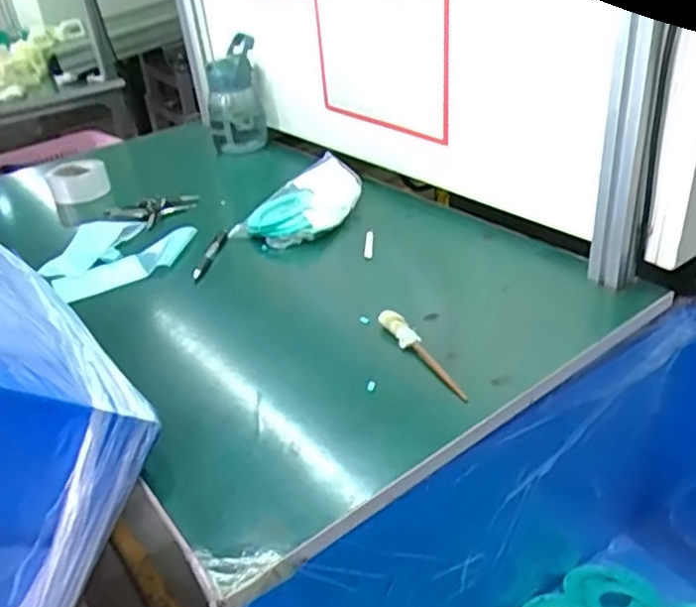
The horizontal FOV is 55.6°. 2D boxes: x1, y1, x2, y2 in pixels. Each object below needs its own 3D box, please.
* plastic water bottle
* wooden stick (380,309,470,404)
[{"bbox_3d":[-0.243,-0.440,1.400,0.113,0.220,0.089,-10,33,-7],"label":"plastic water bottle"},{"bbox_3d":[0.083,0.053,0.717,0.023,0.021,0.156,-20,35,-21],"label":"wooden stick"}]

